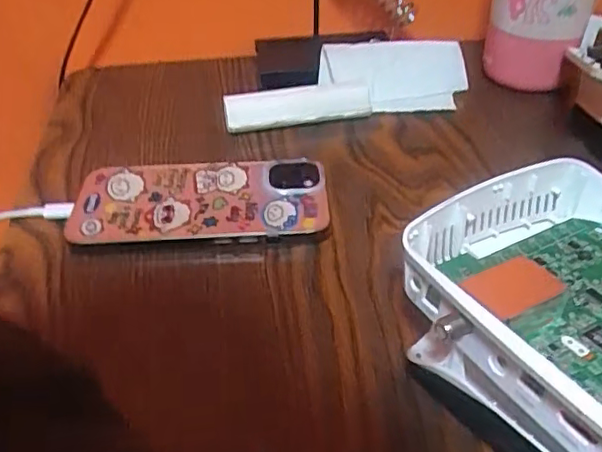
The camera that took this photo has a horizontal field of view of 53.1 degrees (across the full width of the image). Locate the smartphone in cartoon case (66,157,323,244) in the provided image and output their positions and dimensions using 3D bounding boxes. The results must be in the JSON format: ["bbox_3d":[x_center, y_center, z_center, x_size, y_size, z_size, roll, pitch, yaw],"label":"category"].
[{"bbox_3d":[-0.059,-0.014,0.350,0.145,0.013,0.065,-1,39,0],"label":"smartphone in cartoon case"}]

